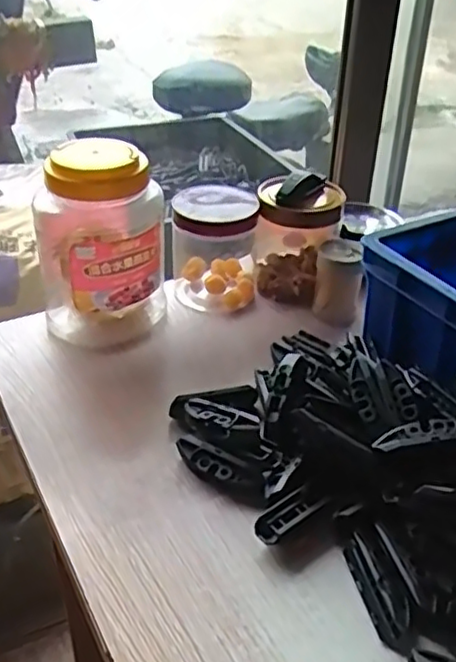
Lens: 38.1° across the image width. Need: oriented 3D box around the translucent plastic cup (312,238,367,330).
[{"bbox_3d":[0.109,-0.046,0.647,0.045,0.078,0.046,0,35,0],"label":"translucent plastic cup"}]

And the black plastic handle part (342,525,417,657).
[{"bbox_3d":[0.095,0.155,0.399,0.027,0.018,0.072,-7,36,-11],"label":"black plastic handle part"}]

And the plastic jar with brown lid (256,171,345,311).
[{"bbox_3d":[0.071,-0.101,0.676,0.083,0.115,0.095,4,35,4],"label":"plastic jar with brown lid"}]

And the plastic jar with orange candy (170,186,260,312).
[{"bbox_3d":[-0.013,-0.080,0.660,0.082,0.110,0.084,1,35,0],"label":"plastic jar with orange candy"}]

